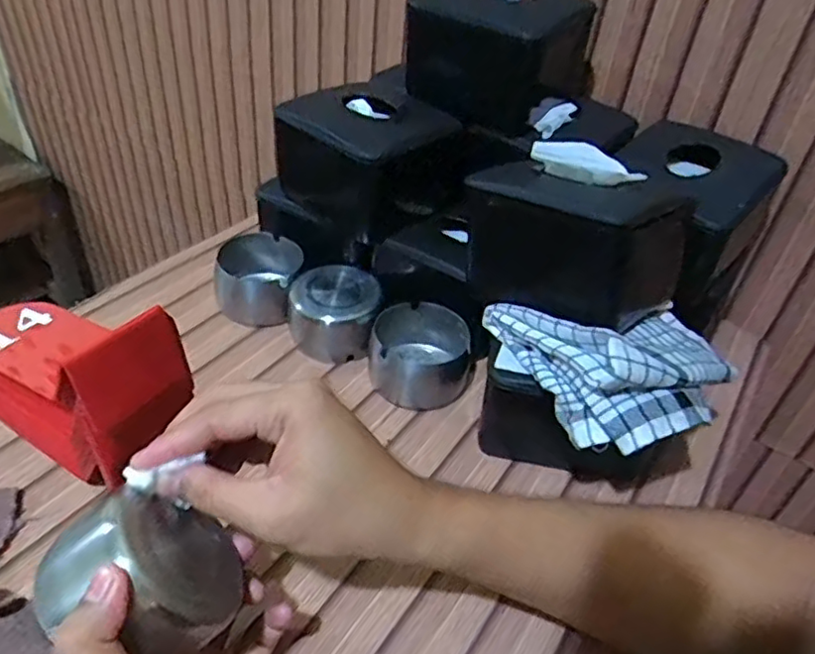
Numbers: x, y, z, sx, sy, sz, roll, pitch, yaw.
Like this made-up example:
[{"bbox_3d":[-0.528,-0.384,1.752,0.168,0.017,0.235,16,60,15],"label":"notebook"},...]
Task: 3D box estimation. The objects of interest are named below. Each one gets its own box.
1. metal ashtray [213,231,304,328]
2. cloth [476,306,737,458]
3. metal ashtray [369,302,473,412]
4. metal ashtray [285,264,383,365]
[{"bbox_3d":[-0.139,-0.047,0.593,0.075,0.045,0.091,4,39,-4],"label":"metal ashtray"},{"bbox_3d":[0.151,0.009,0.429,0.147,0.054,0.141,-14,44,-24],"label":"cloth"},{"bbox_3d":[0.010,0.021,0.534,0.085,0.049,0.091,6,39,-2],"label":"metal ashtray"},{"bbox_3d":[-0.065,-0.013,0.551,0.077,0.052,0.067,6,39,-1],"label":"metal ashtray"}]

